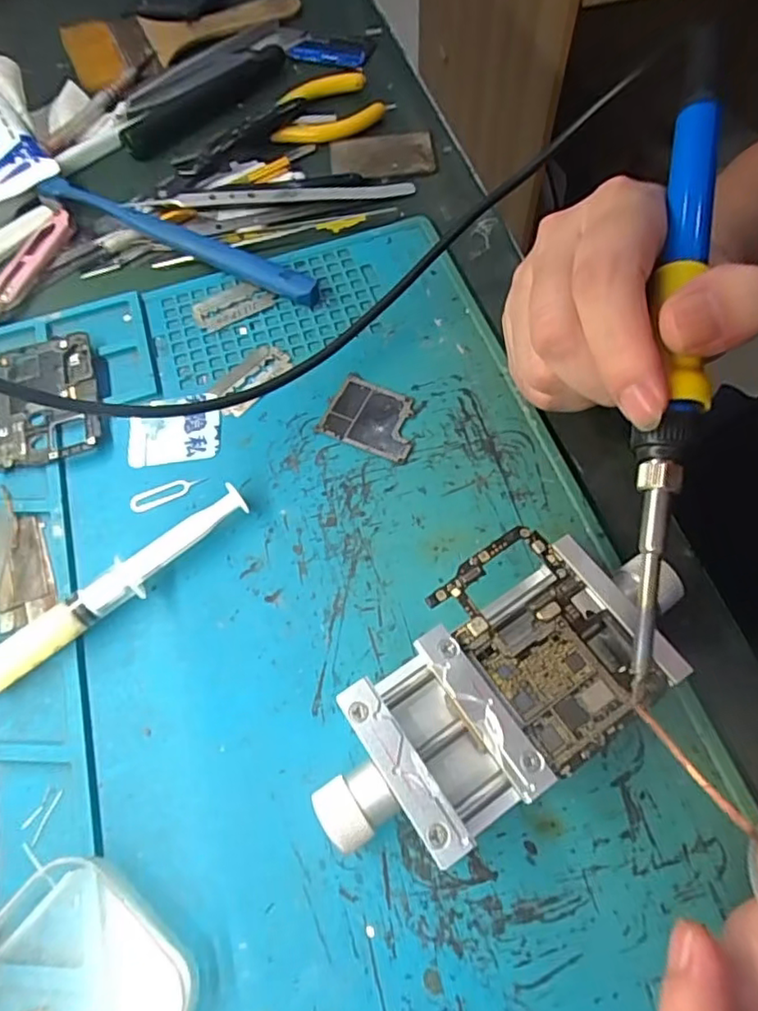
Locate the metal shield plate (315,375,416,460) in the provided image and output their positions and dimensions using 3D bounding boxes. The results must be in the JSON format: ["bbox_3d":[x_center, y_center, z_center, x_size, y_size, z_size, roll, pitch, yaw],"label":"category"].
[{"bbox_3d":[-0.002,-0.040,0.266,0.041,0.004,0.033,22,67,13],"label":"metal shield plate"}]

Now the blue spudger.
[{"bbox_3d":[-0.109,-0.142,0.314,0.174,0.015,0.013,26,68,15],"label":"blue spudger"}]

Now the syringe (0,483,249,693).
[{"bbox_3d":[-0.108,0.039,0.225,0.137,0.017,0.016,-39,68,-15],"label":"syringe"}]

